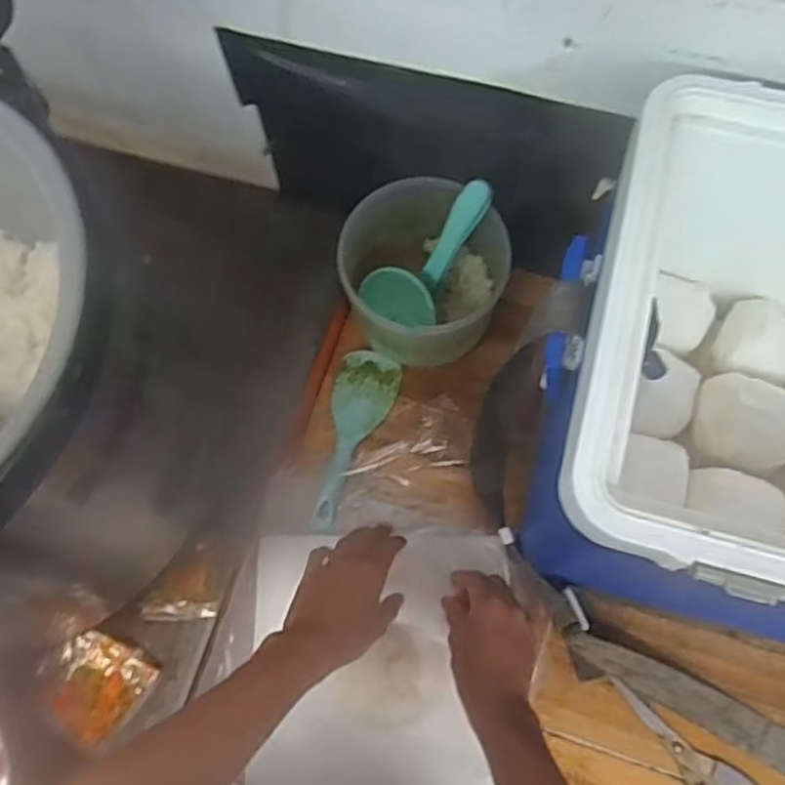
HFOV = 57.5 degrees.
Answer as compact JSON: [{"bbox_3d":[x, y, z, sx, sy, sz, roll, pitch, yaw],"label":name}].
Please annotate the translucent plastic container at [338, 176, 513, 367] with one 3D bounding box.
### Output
[{"bbox_3d":[0.032,-0.116,0.726,0.158,0.145,0.130,-2,71,2],"label":"translucent plastic container"}]

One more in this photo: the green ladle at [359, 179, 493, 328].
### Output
[{"bbox_3d":[0.039,-0.142,0.730,0.083,0.182,0.022,24,42,-16],"label":"green ladle"}]

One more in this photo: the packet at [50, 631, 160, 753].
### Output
[{"bbox_3d":[-0.261,0.261,0.631,0.079,0.010,0.082,28,74,11],"label":"packet"}]

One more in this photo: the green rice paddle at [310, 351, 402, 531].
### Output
[{"bbox_3d":[-0.038,0.047,0.748,0.066,0.017,0.193,8,72,5],"label":"green rice paddle"}]

